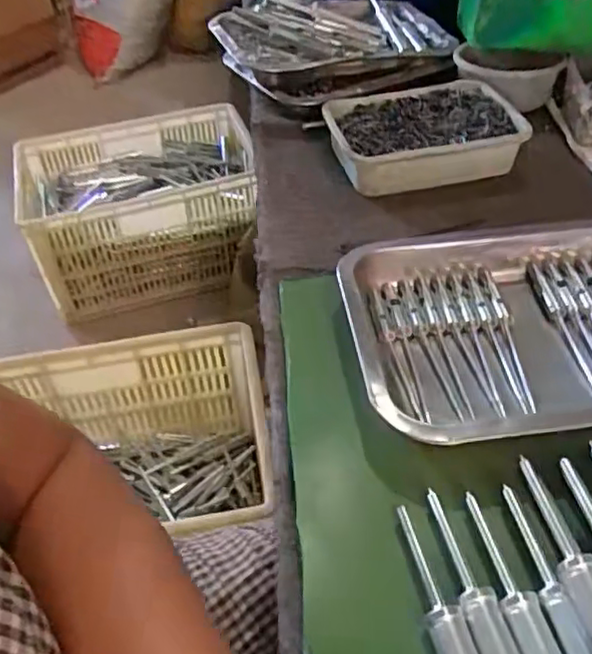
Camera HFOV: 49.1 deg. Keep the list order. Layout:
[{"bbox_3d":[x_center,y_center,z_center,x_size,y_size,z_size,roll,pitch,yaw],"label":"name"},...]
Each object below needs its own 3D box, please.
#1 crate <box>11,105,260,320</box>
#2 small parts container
[{"bbox_3d":[-0.309,-0.251,1.382,0.469,0.248,0.316,-12,45,-7],"label":"crate"},{"bbox_3d":[0.126,-0.191,0.648,0.188,0.041,0.125,-10,45,-4],"label":"small parts container"}]

